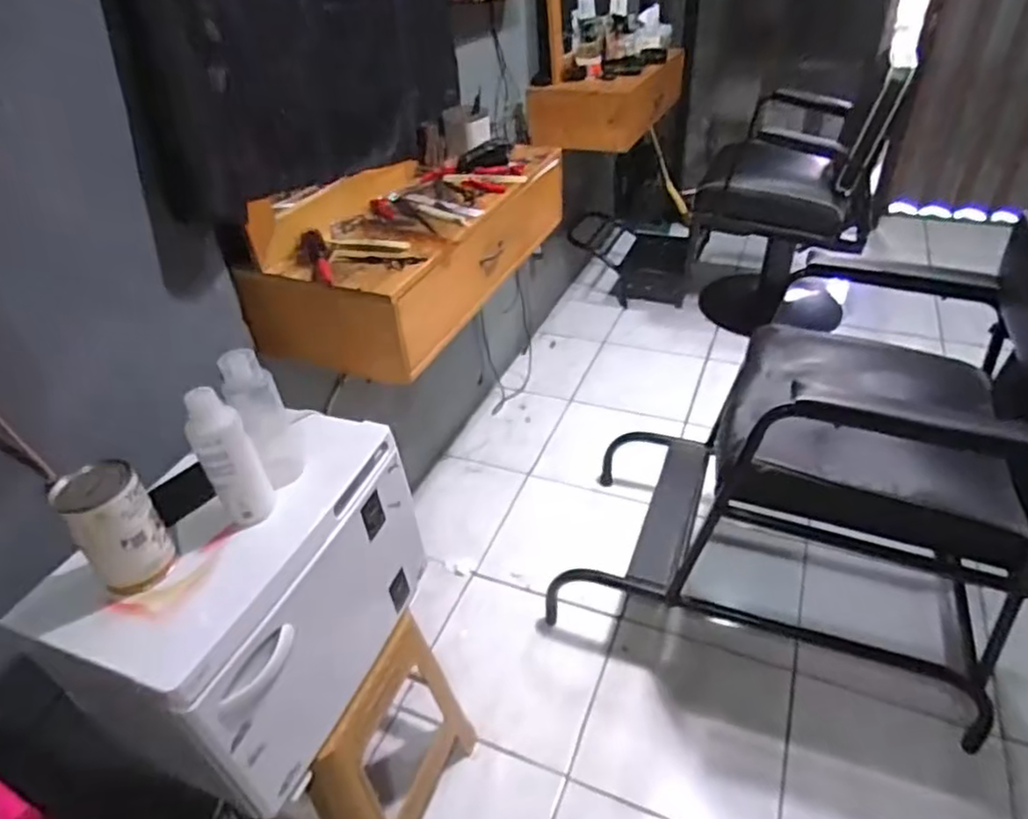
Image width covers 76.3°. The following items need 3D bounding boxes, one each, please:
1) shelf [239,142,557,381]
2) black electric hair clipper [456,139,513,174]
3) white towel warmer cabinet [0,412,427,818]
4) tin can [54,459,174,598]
[{"bbox_3d":[-0.200,-0.386,1.418,0.361,0.257,0.803,14,42,20],"label":"shelf"},{"bbox_3d":[-0.059,-0.591,1.523,0.166,0.038,0.047,-26,44,-25],"label":"black electric hair clipper"},{"bbox_3d":[-0.368,0.257,0.967,0.292,0.302,0.453,14,42,21],"label":"white towel warmer cabinet"},{"bbox_3d":[-0.472,0.142,0.781,0.089,0.145,0.084,-2,39,2],"label":"tin can"}]

